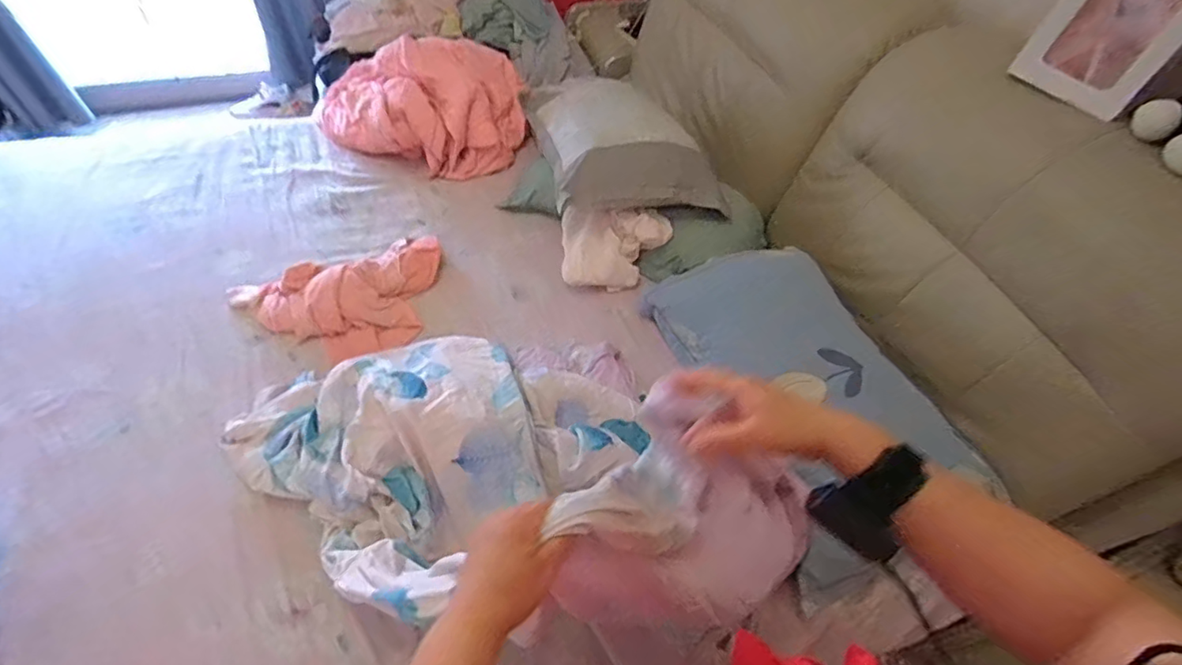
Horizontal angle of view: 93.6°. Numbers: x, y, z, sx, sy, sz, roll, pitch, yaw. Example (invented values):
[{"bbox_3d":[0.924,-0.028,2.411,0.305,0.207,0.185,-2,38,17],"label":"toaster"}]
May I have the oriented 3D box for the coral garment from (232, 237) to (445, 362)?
[{"bbox_3d":[-0.535,-0.093,1.244,0.441,0.118,0.260,-23,58,-21],"label":"coral garment"}]

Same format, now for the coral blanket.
[{"bbox_3d":[-0.532,-0.727,1.664,0.642,0.225,0.526,0,52,-6],"label":"coral blanket"}]

